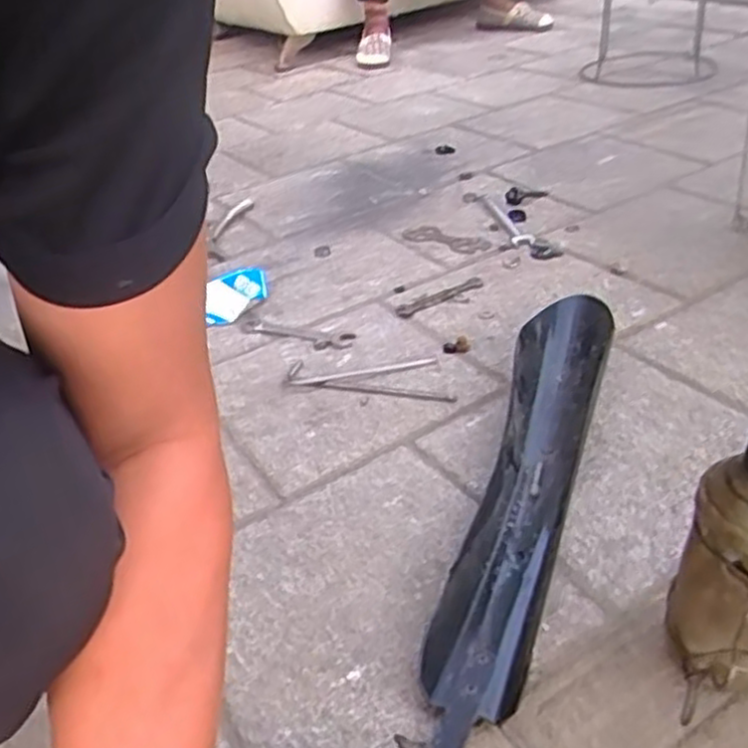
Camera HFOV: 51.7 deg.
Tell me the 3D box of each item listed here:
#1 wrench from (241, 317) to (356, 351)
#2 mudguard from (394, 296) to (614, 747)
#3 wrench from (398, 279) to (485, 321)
[{"bbox_3d":[-0.094,-0.047,0.886,0.151,0.005,0.035,13,38,27],"label":"wrench"},{"bbox_3d":[0.115,0.090,0.583,0.080,0.064,0.495,6,35,19],"label":"mudguard"},{"bbox_3d":[0.078,-0.090,0.915,0.116,0.011,0.027,-20,35,-19],"label":"wrench"}]

